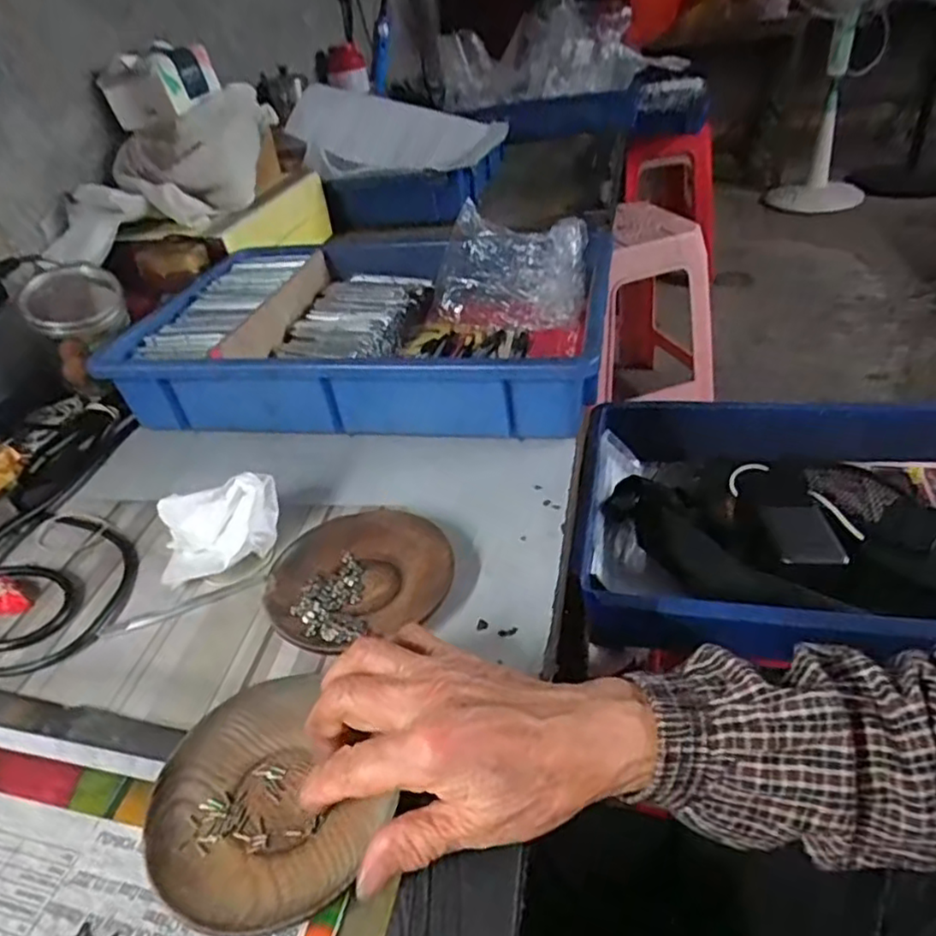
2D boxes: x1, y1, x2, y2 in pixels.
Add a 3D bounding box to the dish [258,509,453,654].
[{"bbox_3d":[-0.070,0.069,0.424,0.114,0.017,0.101,-18,38,-15],"label":"dish"}]

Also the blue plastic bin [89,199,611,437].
[{"bbox_3d":[-0.091,-0.143,0.655,0.435,0.083,0.301,3,38,13],"label":"blue plastic bin"}]

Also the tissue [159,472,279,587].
[{"bbox_3d":[-0.179,0.038,0.455,0.084,0.053,0.058,-5,37,3],"label":"tissue"}]

